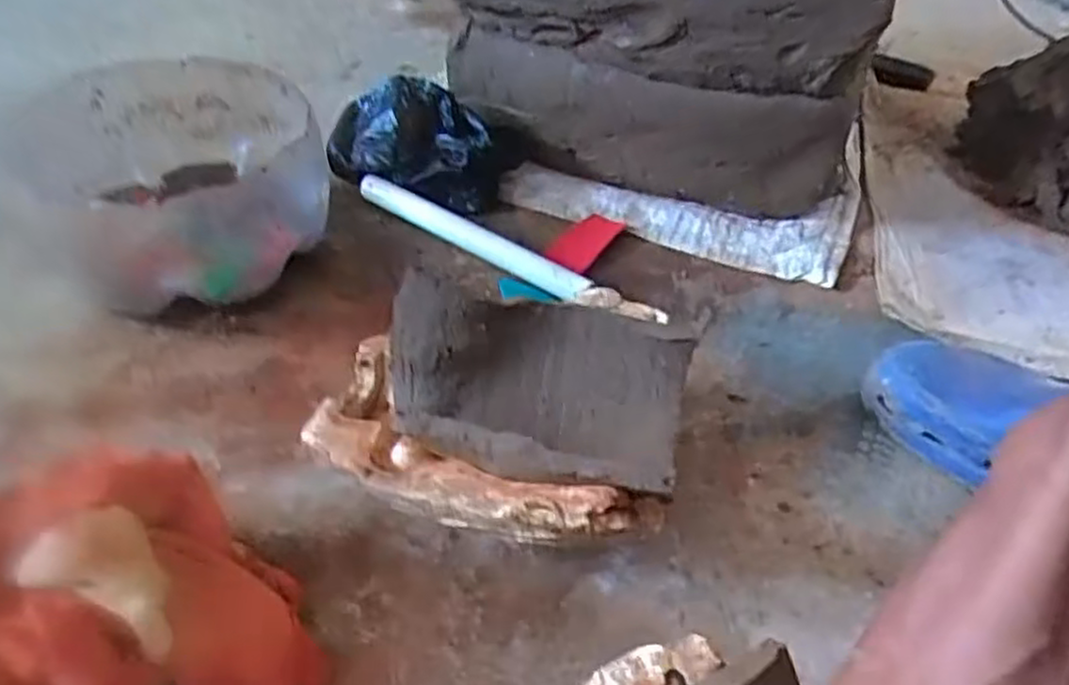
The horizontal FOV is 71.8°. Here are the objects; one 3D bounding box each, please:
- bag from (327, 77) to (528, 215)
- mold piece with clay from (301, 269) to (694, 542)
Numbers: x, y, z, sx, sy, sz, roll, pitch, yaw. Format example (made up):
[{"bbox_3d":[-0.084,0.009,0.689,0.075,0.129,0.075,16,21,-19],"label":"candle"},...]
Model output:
[{"bbox_3d":[-0.116,-0.206,0.756,0.180,0.084,0.103,19,47,14],"label":"bag"},{"bbox_3d":[-0.025,0.051,0.491,0.226,0.109,0.174,16,46,12],"label":"mold piece with clay"}]

